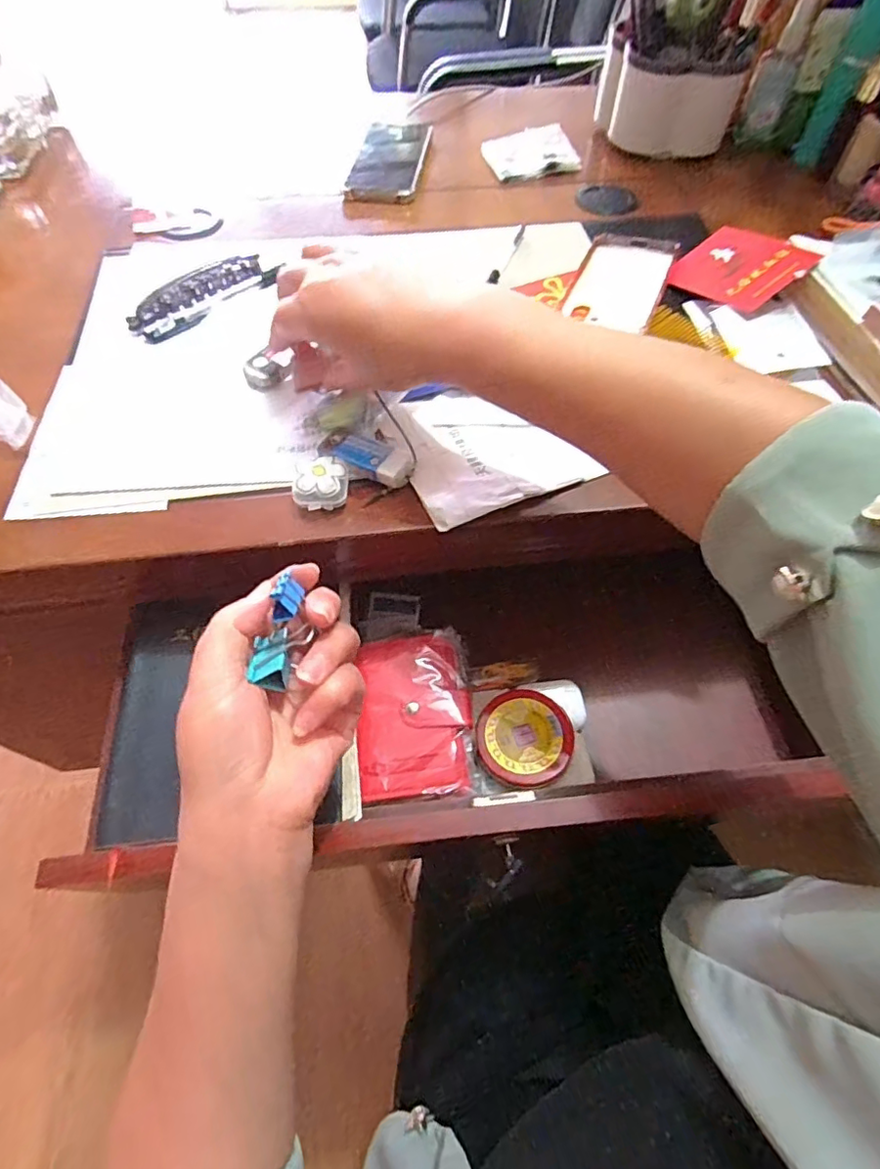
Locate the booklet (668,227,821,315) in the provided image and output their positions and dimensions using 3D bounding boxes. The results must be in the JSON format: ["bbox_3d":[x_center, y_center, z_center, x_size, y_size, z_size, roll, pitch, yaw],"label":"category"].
[{"bbox_3d":[0.250,-0.266,0.461,0.079,0.006,0.097,-37,52,0],"label":"booklet"}]

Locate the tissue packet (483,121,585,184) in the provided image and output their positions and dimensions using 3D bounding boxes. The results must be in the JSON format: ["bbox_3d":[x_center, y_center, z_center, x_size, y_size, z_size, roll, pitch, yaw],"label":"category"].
[{"bbox_3d":[0.098,-0.469,0.602,0.092,0.020,0.074,-14,59,-10],"label":"tissue packet"}]

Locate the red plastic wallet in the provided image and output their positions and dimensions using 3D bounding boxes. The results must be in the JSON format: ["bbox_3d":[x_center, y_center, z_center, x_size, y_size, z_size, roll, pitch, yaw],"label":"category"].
[{"bbox_3d":[-0.018,0.089,0.393,0.080,0.014,0.111,-6,58,-5],"label":"red plastic wallet"}]

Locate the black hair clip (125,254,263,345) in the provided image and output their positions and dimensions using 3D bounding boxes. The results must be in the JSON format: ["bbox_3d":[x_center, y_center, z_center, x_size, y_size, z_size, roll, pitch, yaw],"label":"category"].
[{"bbox_3d":[-0.201,-0.240,0.456,0.040,0.016,0.119,33,63,18],"label":"black hair clip"}]

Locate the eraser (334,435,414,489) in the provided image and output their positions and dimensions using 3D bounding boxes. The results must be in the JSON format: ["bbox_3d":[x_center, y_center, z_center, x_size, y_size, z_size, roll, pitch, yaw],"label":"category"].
[{"bbox_3d":[-0.044,-0.082,0.363,0.051,0.010,0.023,25,61,14],"label":"eraser"}]

